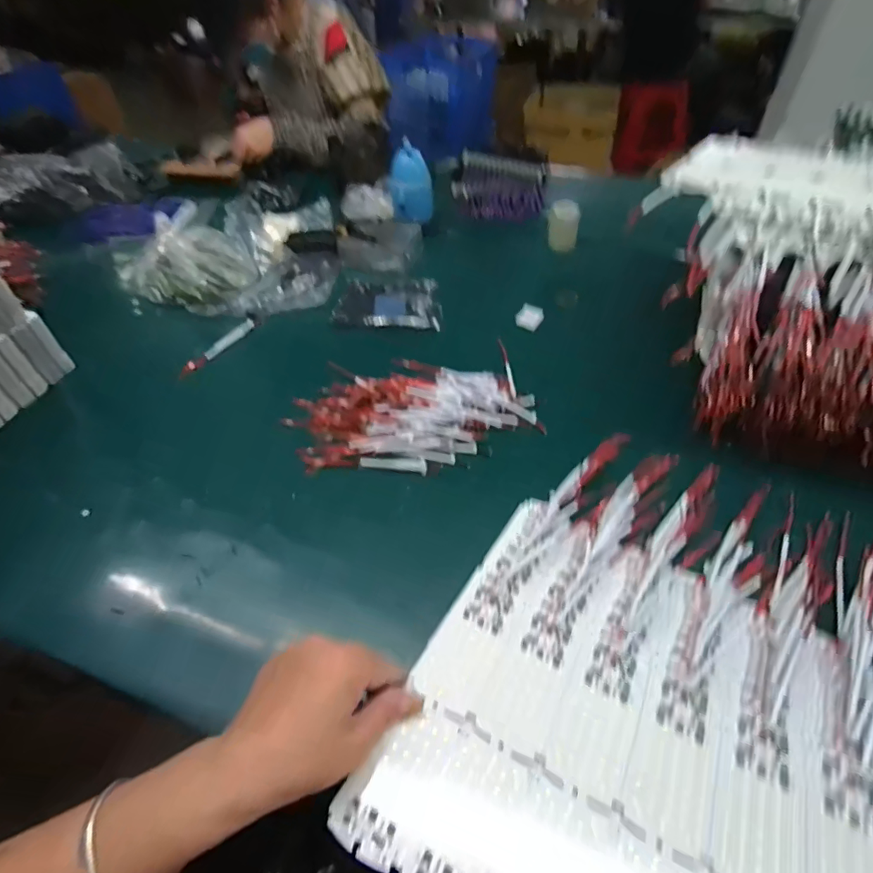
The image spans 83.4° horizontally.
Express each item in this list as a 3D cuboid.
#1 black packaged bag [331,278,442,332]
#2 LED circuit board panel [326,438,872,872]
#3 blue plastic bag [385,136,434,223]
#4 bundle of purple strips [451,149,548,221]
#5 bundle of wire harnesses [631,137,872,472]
[{"bbox_3d":[-0.074,-0.217,0.797,0.166,0.017,0.141,2,47,5],"label":"black packaged bag"},{"bbox_3d":[0.165,0.167,0.367,0.294,0.027,0.401,23,48,21],"label":"LED circuit board panel"},{"bbox_3d":[-0.048,-0.479,0.948,0.076,0.133,0.055,9,48,12],"label":"blue plastic bag"},{"bbox_3d":[0.129,-0.519,1.023,0.199,0.085,0.117,4,48,7],"label":"bundle of purple strips"},{"bbox_3d":[0.438,-0.171,0.571,0.362,0.207,0.376,16,53,13],"label":"bundle of wire harnesses"}]

